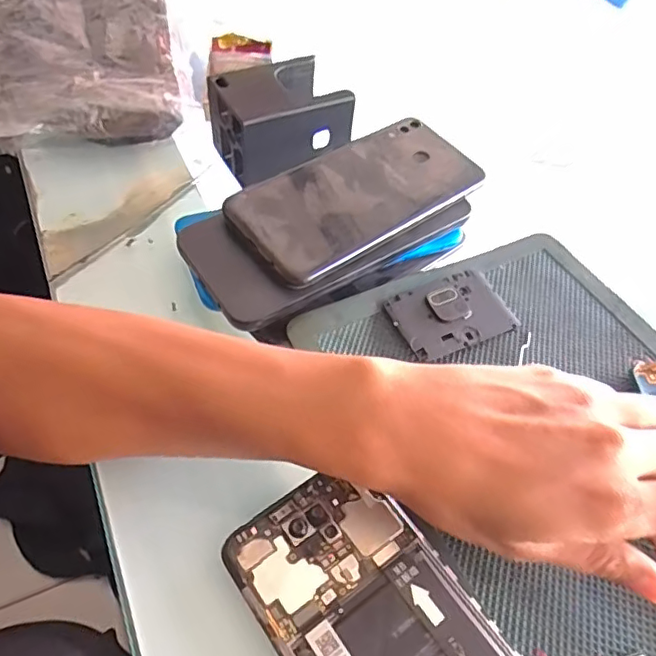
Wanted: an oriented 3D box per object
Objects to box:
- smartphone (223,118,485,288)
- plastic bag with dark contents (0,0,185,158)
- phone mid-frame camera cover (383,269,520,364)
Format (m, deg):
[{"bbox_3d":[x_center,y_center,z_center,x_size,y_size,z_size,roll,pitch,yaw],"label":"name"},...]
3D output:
[{"bbox_3d":[0.017,-0.079,0.327,0.146,0.006,0.070,-31,67,-23],"label":"smartphone"},{"bbox_3d":[-0.214,-0.241,0.465,0.170,0.036,0.292,-9,54,-12],"label":"plastic bag with dark contents"},{"bbox_3d":[0.070,-0.009,0.318,0.066,0.007,0.044,-21,58,-20],"label":"phone mid-frame camera cover"}]

